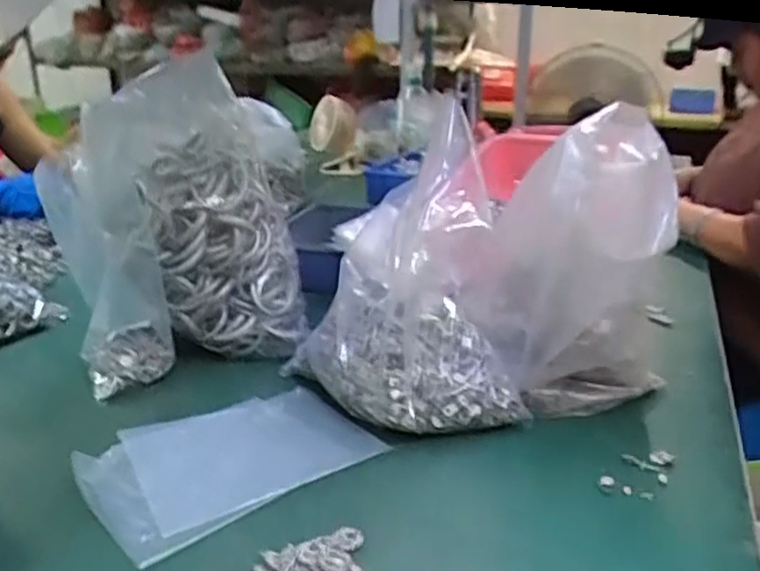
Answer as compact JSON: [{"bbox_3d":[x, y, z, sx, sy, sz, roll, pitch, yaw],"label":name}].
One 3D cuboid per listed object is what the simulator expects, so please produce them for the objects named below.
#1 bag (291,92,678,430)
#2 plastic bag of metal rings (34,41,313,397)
[{"bbox_3d":[0.096,-0.034,0.735,0.341,0.266,0.313,0,20,2],"label":"bag"},{"bbox_3d":[-0.218,-0.068,0.785,0.244,0.280,0.167,-9,22,-22],"label":"plastic bag of metal rings"}]

